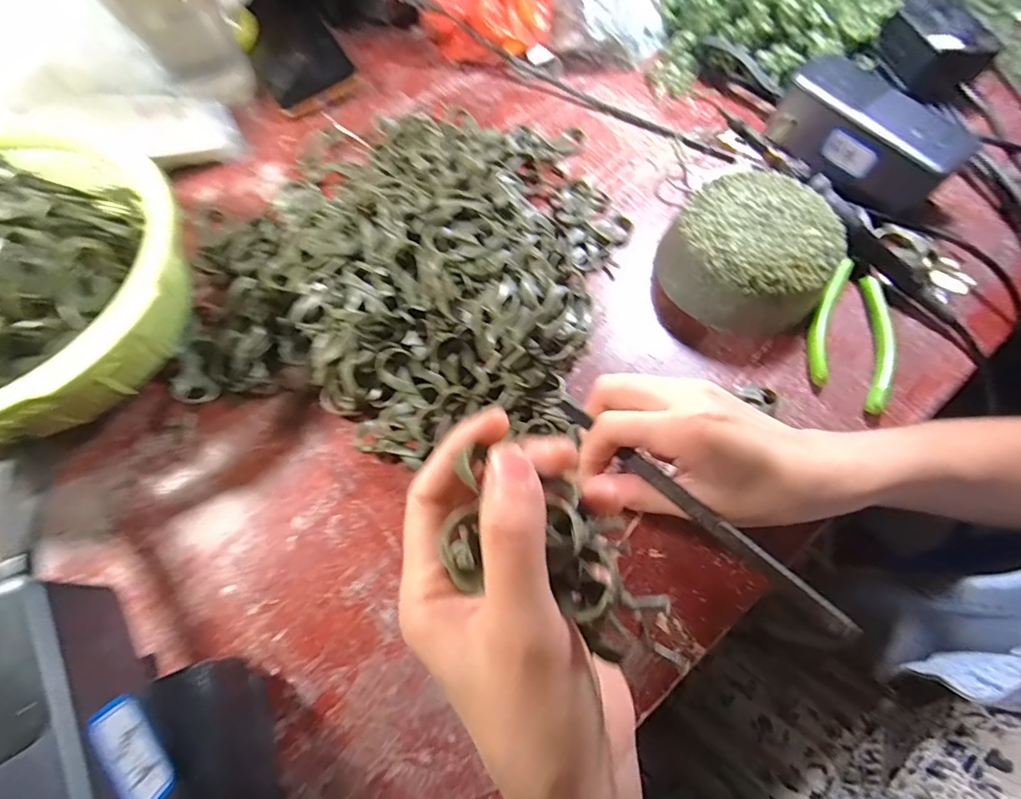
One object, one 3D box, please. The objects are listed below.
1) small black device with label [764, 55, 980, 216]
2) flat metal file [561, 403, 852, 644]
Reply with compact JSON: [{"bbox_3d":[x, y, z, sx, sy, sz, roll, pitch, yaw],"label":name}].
[{"bbox_3d":[0.263,-0.200,0.371,0.064,0.051,0.129,-41,73,-17],"label":"small black device with label"},{"bbox_3d":[0.080,0.046,0.230,0.007,0.007,0.159,-39,57,-17],"label":"flat metal file"}]

